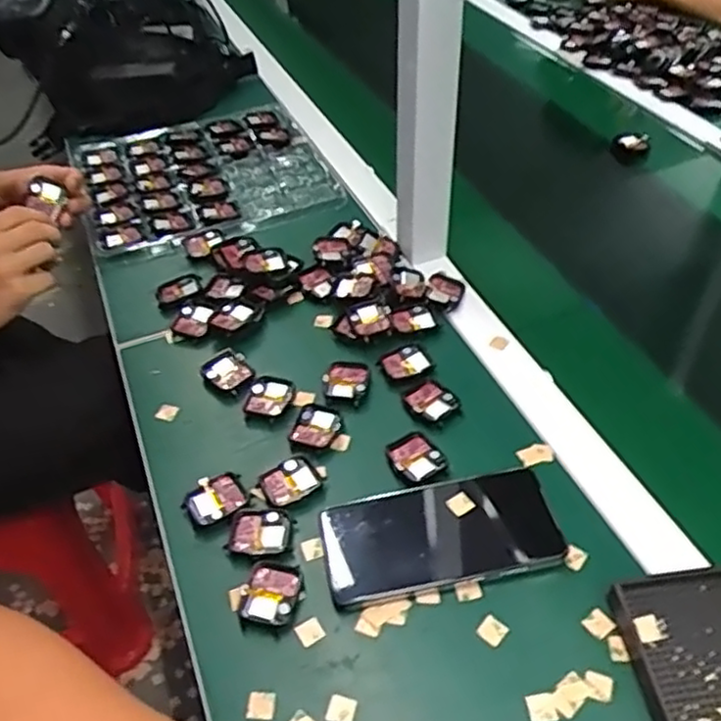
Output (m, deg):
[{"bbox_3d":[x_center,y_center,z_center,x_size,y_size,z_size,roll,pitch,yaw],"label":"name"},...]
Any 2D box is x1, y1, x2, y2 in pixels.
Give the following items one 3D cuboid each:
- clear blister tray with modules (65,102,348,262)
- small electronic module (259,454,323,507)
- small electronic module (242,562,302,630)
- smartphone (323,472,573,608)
[{"bbox_3d":[-0.196,-0.233,0.869,0.283,0.024,0.271,-17,47,-13],"label":"clear blister tray with modules"},{"bbox_3d":[-0.053,0.091,0.536,0.043,0.005,0.033,-25,49,-20],"label":"small electronic module"},{"bbox_3d":[-0.059,0.157,0.474,0.036,0.008,0.042,4,46,6],"label":"small electronic module"},{"bbox_3d":[0.055,0.122,0.498,0.160,0.013,0.078,-10,46,-7],"label":"smartphone"}]

